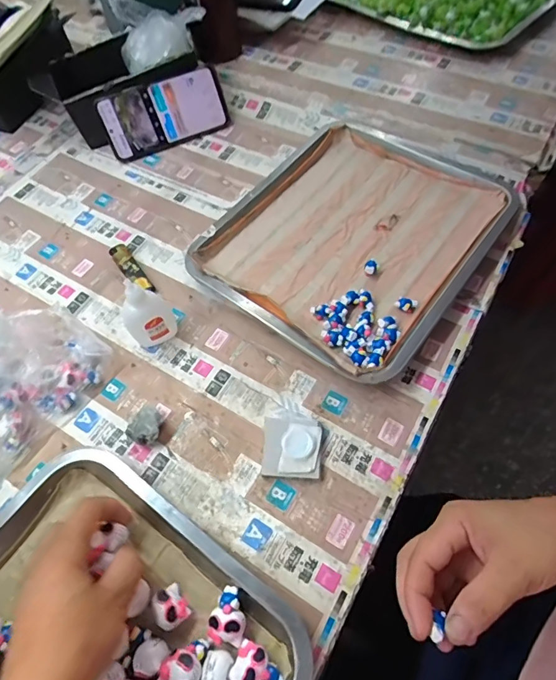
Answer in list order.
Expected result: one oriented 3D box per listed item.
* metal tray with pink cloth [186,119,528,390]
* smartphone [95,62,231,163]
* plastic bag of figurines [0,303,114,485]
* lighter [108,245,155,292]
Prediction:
[{"bbox_3d":[0.080,-0.124,0.504,0.279,0.035,0.308,35,67,18],"label":"metal tray with pink cloth"},{"bbox_3d":[-0.155,-0.311,0.598,0.166,0.083,0.015,-22,31,-9],"label":"smartphone"},{"bbox_3d":[-0.248,0.027,0.392,0.104,0.094,0.153,33,67,17],"label":"plastic bag of figurines"},{"bbox_3d":[-0.167,-0.082,0.500,0.021,0.013,0.088,-33,66,-16],"label":"lighter"}]

